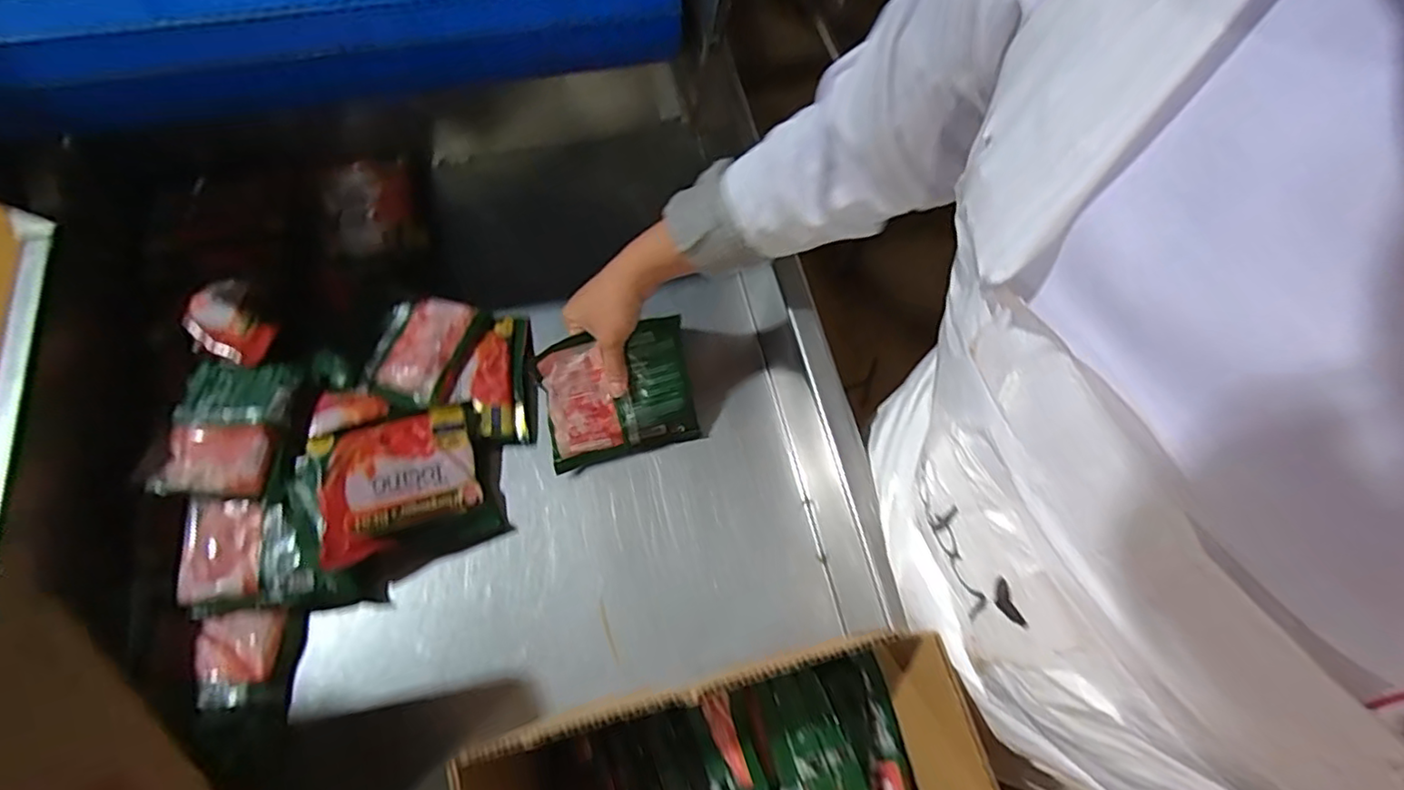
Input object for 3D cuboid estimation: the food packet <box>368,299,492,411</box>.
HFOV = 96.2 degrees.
[{"bbox_3d":[-0.286,-0.047,0.647,0.086,0.024,0.119,20,68,7],"label":"food packet"}]

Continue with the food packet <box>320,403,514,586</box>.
[{"bbox_3d":[-0.270,0.089,0.589,0.155,0.034,0.135,-18,80,-27],"label":"food packet"}]

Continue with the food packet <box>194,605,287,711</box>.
[{"bbox_3d":[-0.389,0.222,0.534,0.064,0.026,0.073,-8,68,-4],"label":"food packet"}]

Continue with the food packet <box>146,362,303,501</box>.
[{"bbox_3d":[-0.438,0.026,0.574,0.099,0.043,0.134,-4,67,-2],"label":"food packet"}]

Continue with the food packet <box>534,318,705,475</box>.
[{"bbox_3d":[-0.081,0.000,0.610,0.140,0.016,0.131,-12,110,-8],"label":"food packet"}]

